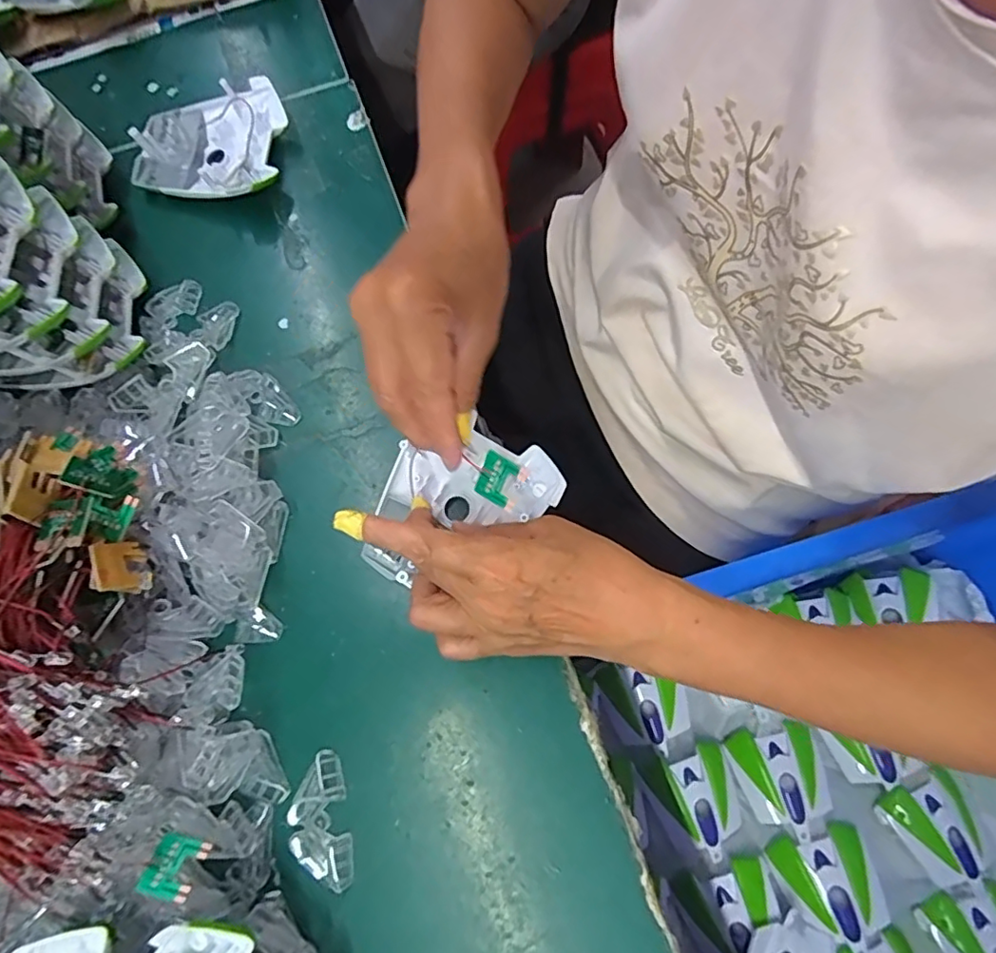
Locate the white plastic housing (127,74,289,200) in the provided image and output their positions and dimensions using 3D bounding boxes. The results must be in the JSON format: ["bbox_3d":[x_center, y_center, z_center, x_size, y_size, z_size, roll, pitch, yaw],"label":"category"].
[{"bbox_3d":[-0.218,-0.250,0.425,0.105,0.033,0.096,5,72,4],"label":"white plastic housing"}]

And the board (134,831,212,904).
[{"bbox_3d":[-0.156,0.186,0.269,0.026,0.007,0.025,10,41,8],"label":"board"}]

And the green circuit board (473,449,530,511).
[{"bbox_3d":[0.001,0.002,0.280,0.025,0.004,0.023,32,108,26],"label":"green circuit board"}]

